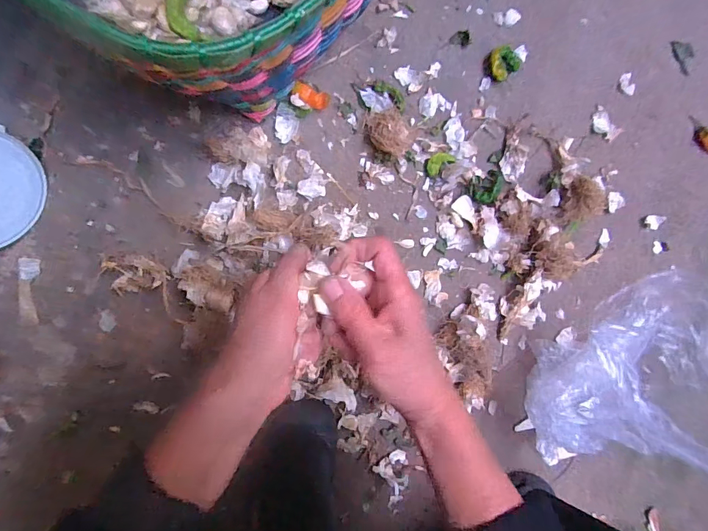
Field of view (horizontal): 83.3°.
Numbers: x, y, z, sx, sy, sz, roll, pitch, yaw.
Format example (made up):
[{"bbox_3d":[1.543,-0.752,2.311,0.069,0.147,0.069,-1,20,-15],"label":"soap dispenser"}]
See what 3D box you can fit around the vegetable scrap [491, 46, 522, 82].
[{"bbox_3d":[0.193,-0.262,0.510,0.046,0.015,0.038,-39,98,-4],"label":"vegetable scrap"}]

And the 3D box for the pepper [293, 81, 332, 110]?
[{"bbox_3d":[-0.051,-0.204,0.480,0.044,0.010,0.020,24,90,-9],"label":"pepper"}]

